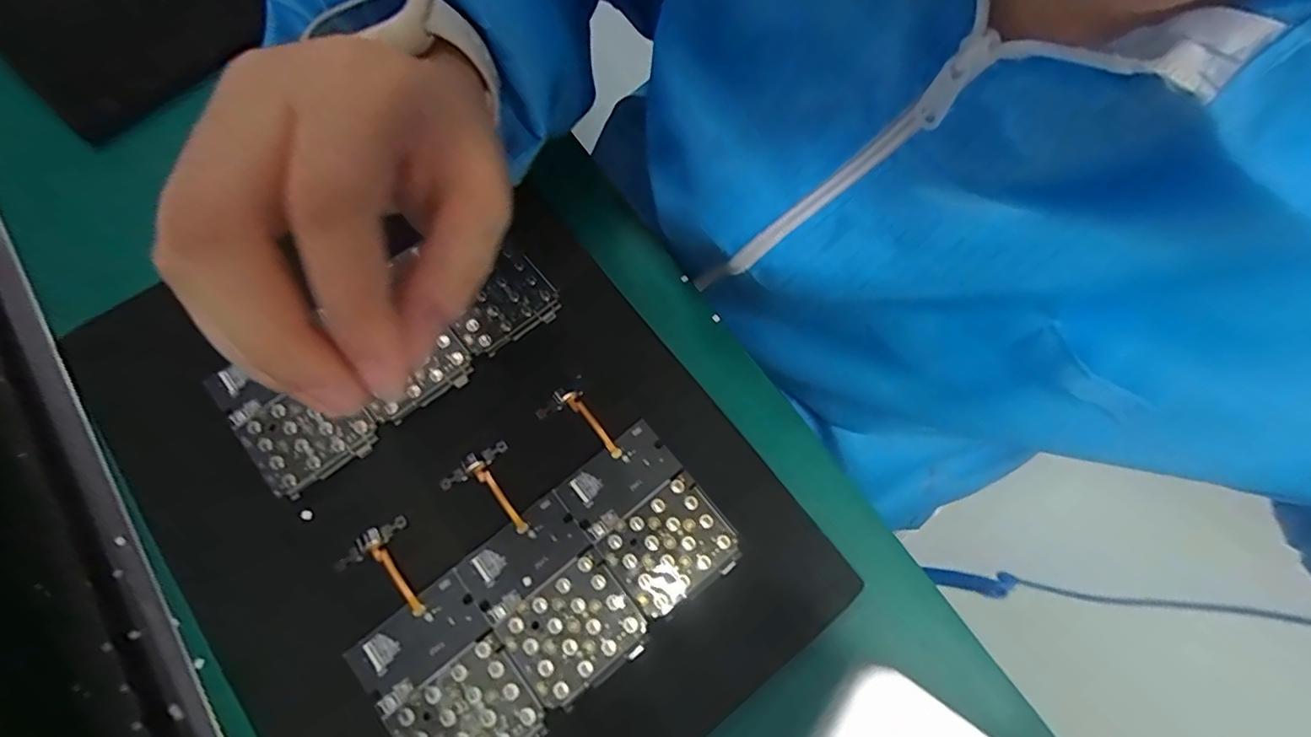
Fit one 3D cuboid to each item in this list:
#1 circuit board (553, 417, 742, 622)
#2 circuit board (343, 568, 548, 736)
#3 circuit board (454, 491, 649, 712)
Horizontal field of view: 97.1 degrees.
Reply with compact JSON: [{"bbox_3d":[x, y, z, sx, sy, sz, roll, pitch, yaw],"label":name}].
[{"bbox_3d":[-0.003,0.071,0.275,0.055,0.004,0.079,-37,76,-14],"label":"circuit board"},{"bbox_3d":[-0.089,0.136,0.246,0.053,0.005,0.079,-38,76,-12],"label":"circuit board"},{"bbox_3d":[-0.046,0.104,0.261,0.054,0.004,0.079,-36,76,-14],"label":"circuit board"}]

